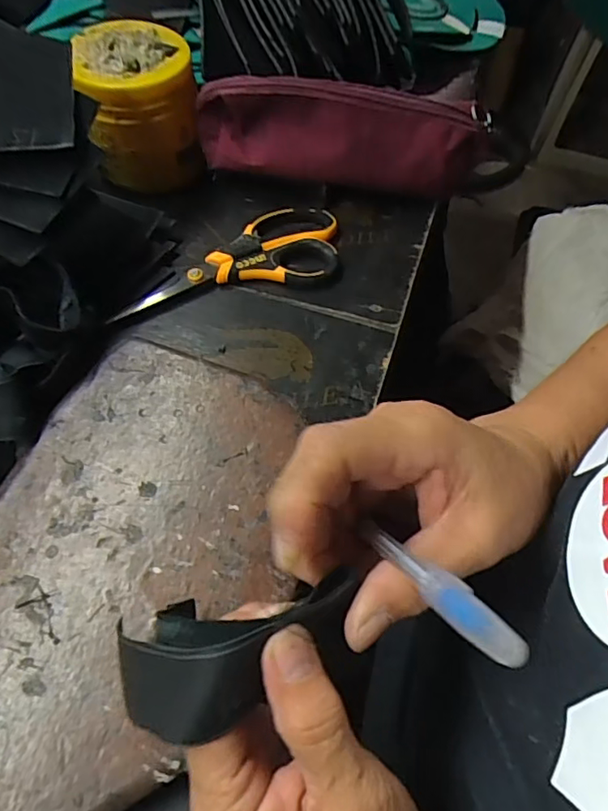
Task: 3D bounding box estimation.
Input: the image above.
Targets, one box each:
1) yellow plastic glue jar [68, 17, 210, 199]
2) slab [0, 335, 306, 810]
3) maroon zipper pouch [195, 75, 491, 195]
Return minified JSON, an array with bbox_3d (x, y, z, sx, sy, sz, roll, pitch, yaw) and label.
[{"bbox_3d":[-0.130,-0.239,0.451,0.086,0.088,0.093,-12,58,-9],"label":"yellow plastic glue jar"},{"bbox_3d":[-0.101,0.085,0.293,0.153,0.022,0.264,18,59,10],"label":"slab"},{"bbox_3d":[0.029,-0.206,0.444,0.222,0.093,0.035,2,57,0],"label":"maroon zipper pouch"}]

